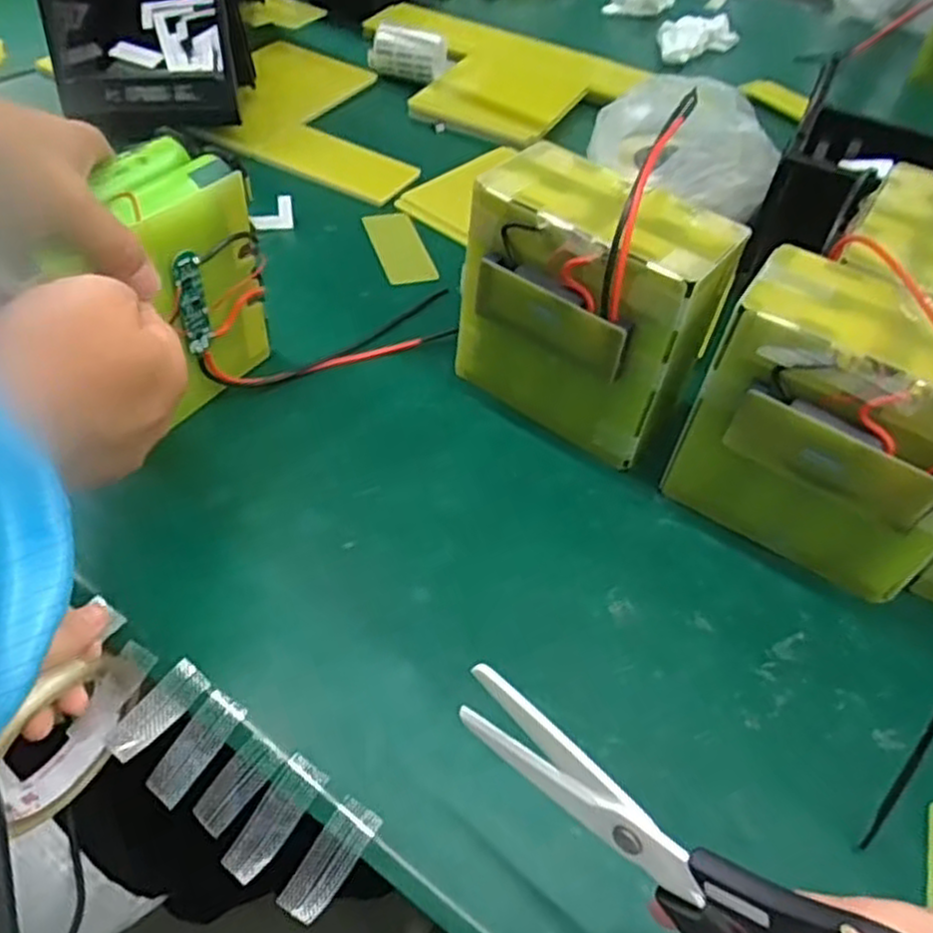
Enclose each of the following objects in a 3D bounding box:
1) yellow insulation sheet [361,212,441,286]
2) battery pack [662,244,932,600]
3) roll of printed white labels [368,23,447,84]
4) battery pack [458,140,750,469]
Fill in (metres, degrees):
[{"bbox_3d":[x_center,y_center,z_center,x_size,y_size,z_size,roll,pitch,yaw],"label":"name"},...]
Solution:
[{"bbox_3d":[-0.054,-0.180,0.614,0.039,0.004,0.101,-13,52,-15],"label":"yellow insulation sheet"},{"bbox_3d":[0.196,-0.017,0.399,0.137,0.150,0.084,29,54,19],"label":"battery pack"},{"bbox_3d":[-0.061,-0.438,0.803,0.083,0.044,0.040,20,51,12],"label":"roll of printed white labels"},{"bbox_3d":[0.070,-0.093,0.451,0.137,0.148,0.079,32,55,20],"label":"battery pack"}]

